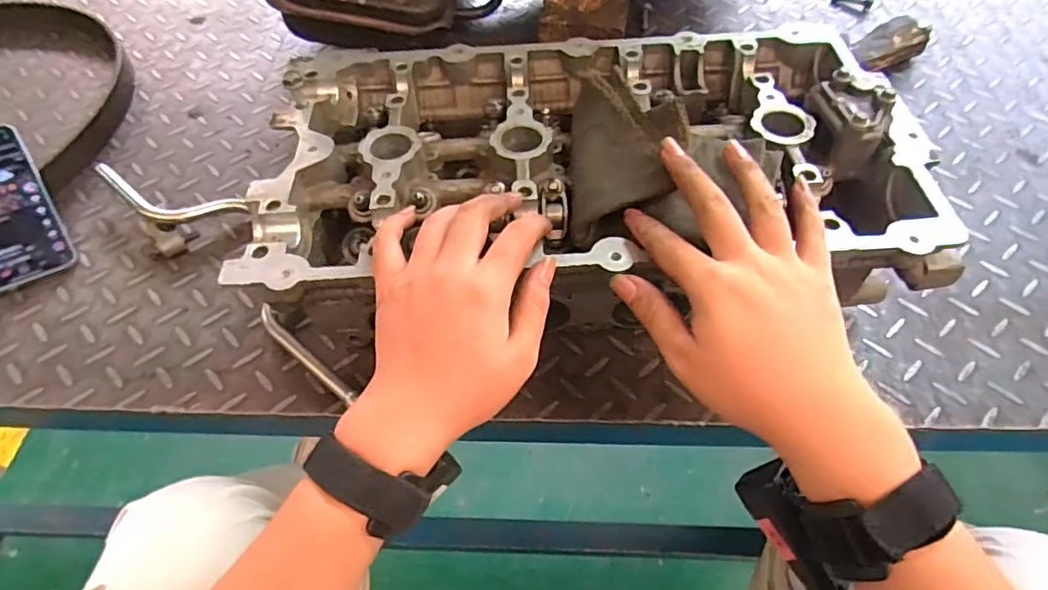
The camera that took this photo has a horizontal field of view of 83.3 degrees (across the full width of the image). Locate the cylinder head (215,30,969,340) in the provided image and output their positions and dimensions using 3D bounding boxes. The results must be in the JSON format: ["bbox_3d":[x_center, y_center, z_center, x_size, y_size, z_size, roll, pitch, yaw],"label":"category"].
[{"bbox_3d":[0.048,-0.082,0.447,0.436,0.127,0.230,-1,60,1],"label":"cylinder head"}]

